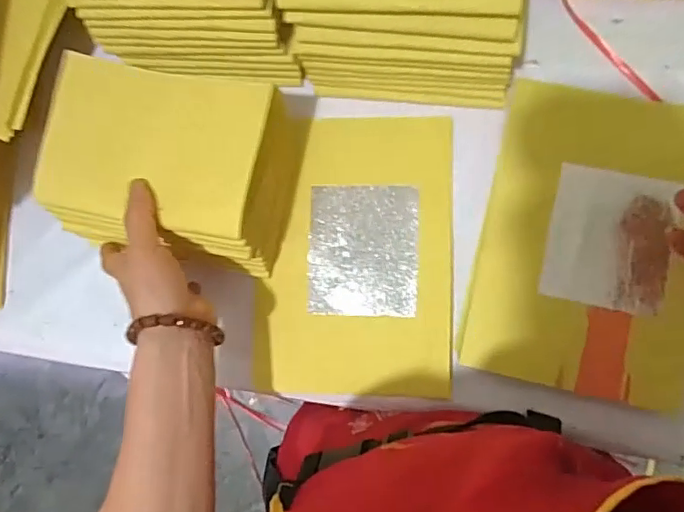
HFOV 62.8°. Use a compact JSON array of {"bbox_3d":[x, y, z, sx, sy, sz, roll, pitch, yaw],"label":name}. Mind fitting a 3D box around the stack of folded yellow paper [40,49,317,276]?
[{"bbox_3d":[-0.124,-0.070,0.432,0.159,0.096,0.132,12,86,8],"label":"stack of folded yellow paper"}]

